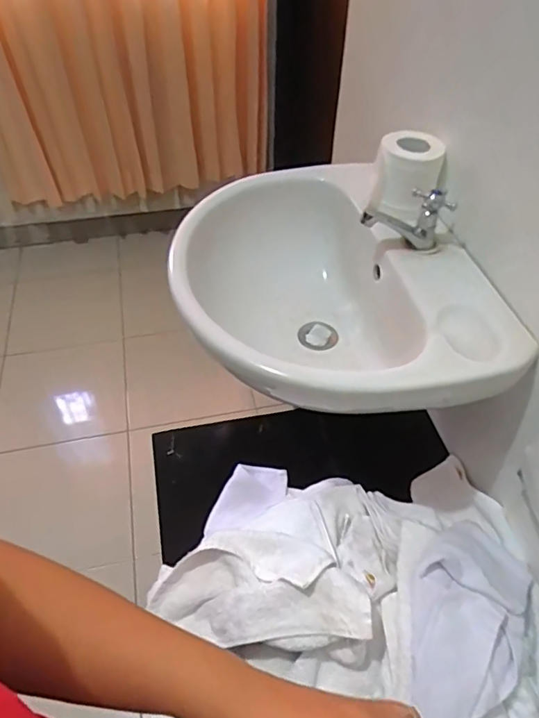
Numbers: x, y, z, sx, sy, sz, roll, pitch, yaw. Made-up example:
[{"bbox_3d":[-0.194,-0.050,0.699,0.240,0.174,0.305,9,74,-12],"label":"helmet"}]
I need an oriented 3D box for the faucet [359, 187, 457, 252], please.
[{"bbox_3d":[0.192,-0.195,0.717,0.134,0.075,0.044,0,48,-1],"label":"faucet"}]

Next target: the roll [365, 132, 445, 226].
[{"bbox_3d":[0.204,-0.268,0.766,0.094,0.098,0.085,36,57,28],"label":"roll"}]

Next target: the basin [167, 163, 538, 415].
[{"bbox_3d":[0.071,-0.076,0.764,0.372,0.182,0.463,-13,50,-12],"label":"basin"}]

